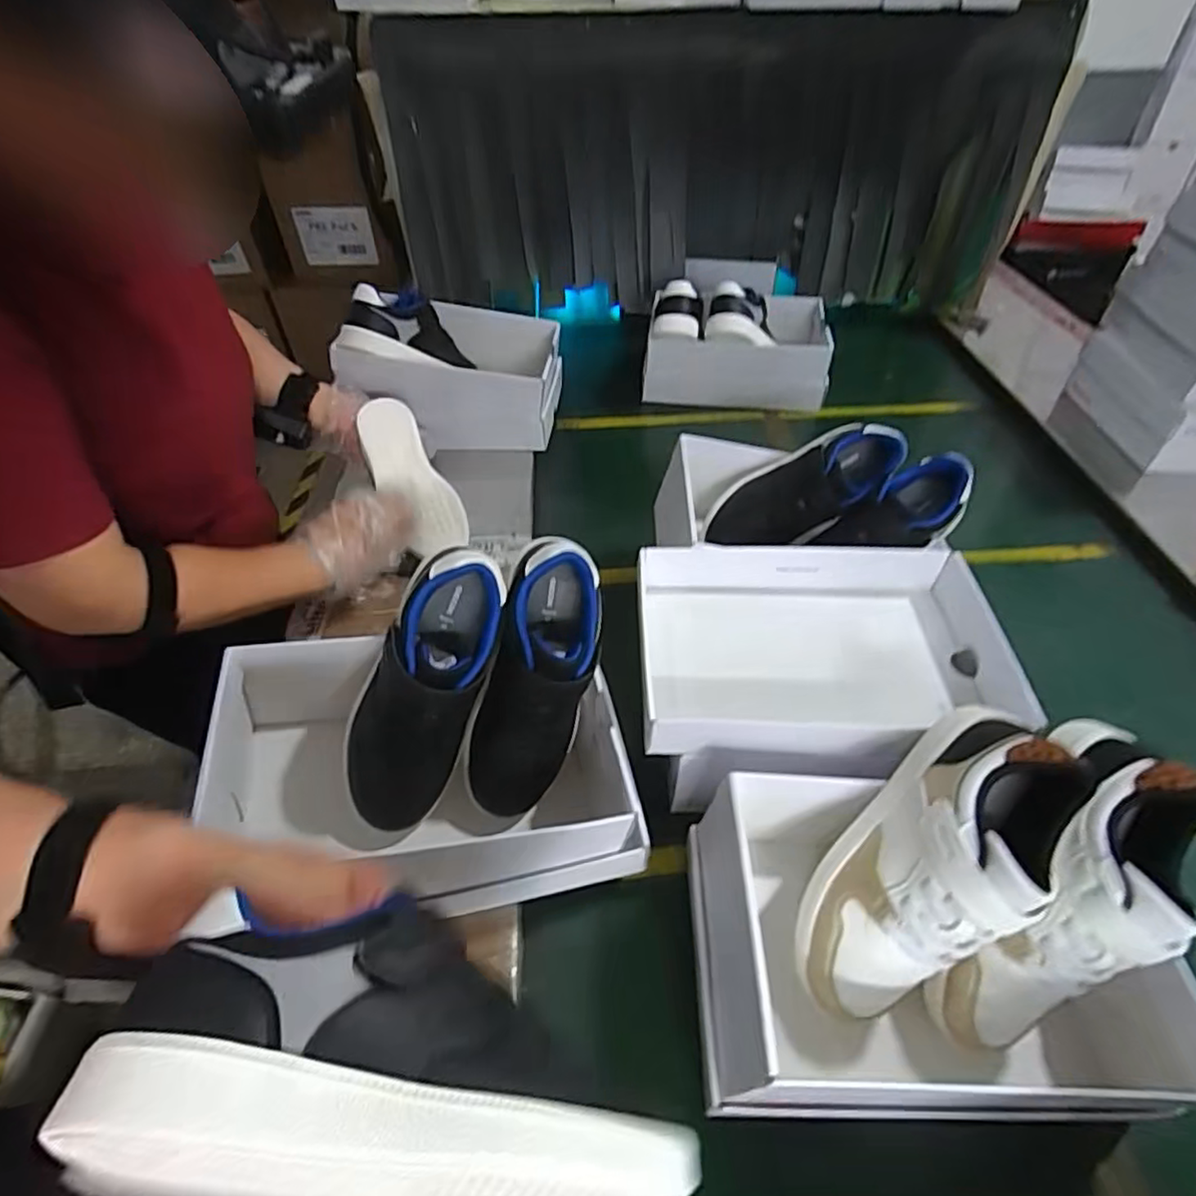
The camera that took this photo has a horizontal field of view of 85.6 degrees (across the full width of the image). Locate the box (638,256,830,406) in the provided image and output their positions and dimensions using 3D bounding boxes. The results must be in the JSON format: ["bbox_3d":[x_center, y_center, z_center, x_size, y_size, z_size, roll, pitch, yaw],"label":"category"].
[{"bbox_3d":[0.235,-0.427,1.111,0.293,0.104,0.213,5,47,6],"label":"box"}]

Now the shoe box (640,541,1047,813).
[{"bbox_3d":[0.198,0.048,0.570,0.301,0.069,0.197,-1,46,-1],"label":"shoe box"}]

